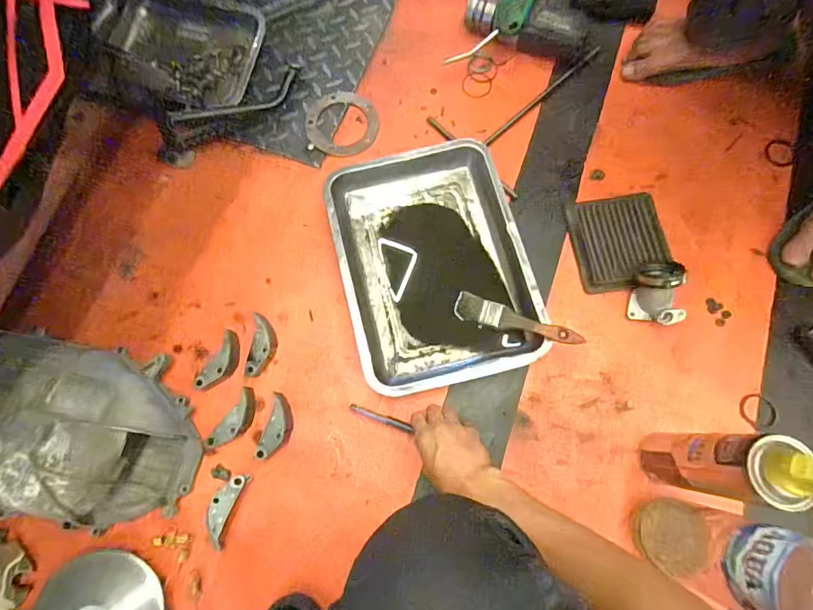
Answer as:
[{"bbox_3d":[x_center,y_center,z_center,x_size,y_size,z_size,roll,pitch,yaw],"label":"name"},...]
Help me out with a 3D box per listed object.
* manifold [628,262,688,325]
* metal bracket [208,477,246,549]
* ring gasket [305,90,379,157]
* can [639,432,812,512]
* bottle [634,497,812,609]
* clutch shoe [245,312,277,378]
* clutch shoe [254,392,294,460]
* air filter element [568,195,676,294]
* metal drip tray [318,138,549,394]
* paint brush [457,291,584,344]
[{"bbox_3d":[0.341,-0.018,0.582,0.067,0.076,0.080,-2,74,0],"label":"manifold"},{"bbox_3d":[-0.231,0.257,0.546,0.029,0.019,0.086,17,75,5],"label":"metal bracket"},{"bbox_3d":[-0.104,-0.294,0.703,0.114,0.006,0.113,0,74,1],"label":"ring gasket"},{"bbox_3d":[0.319,0.165,0.450,0.059,0.238,0.059,0,74,1],"label":"can"},{"bbox_3d":[0.316,0.239,0.391,0.086,0.313,0.080,21,76,6],"label":"bottle"},{"bbox_3d":[-0.197,0.054,0.593,0.035,0.013,0.085,5,74,2],"label":"clutch shoe"},{"bbox_3d":[-0.168,0.161,0.574,0.034,0.014,0.082,13,75,4],"label":"clutch shoe"},{"bbox_3d":[0.308,-0.092,0.636,0.125,0.029,0.142,-7,74,-1],"label":"air filter element"},{"bbox_3d":[0.035,-0.066,0.624,0.252,0.044,0.353,-14,74,-3],"label":"metal drip tray"},{"bbox_3d":[0.145,0.025,0.583,0.167,0.007,0.036,20,96,20],"label":"paint brush"}]

